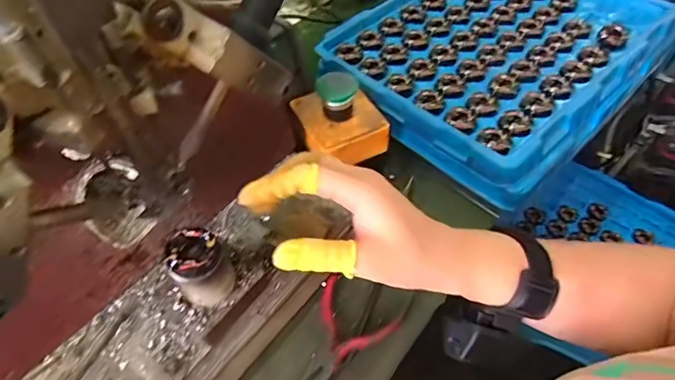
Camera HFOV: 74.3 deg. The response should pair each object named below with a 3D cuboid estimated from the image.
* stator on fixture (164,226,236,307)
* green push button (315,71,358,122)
[{"bbox_3d":[-0.087,0.051,0.284,0.032,0.048,0.032,0,53,0],"label":"stator on fixture"},{"bbox_3d":[0.000,-0.086,0.413,0.036,0.035,0.030,0,53,1],"label":"green push button"}]

